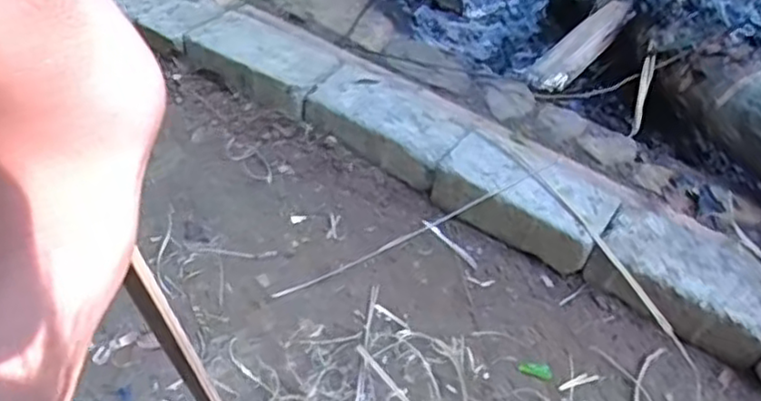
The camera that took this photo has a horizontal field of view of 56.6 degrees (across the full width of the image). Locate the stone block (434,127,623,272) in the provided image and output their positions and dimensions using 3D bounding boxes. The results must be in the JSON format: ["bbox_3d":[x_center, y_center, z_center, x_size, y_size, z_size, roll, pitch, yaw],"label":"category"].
[{"bbox_3d":[0.183,-0.002,0.904,0.213,0.077,0.115,28,49,20],"label":"stone block"}]

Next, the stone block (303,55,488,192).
[{"bbox_3d":[0.020,-0.113,0.991,0.211,0.079,0.162,24,48,16],"label":"stone block"}]

